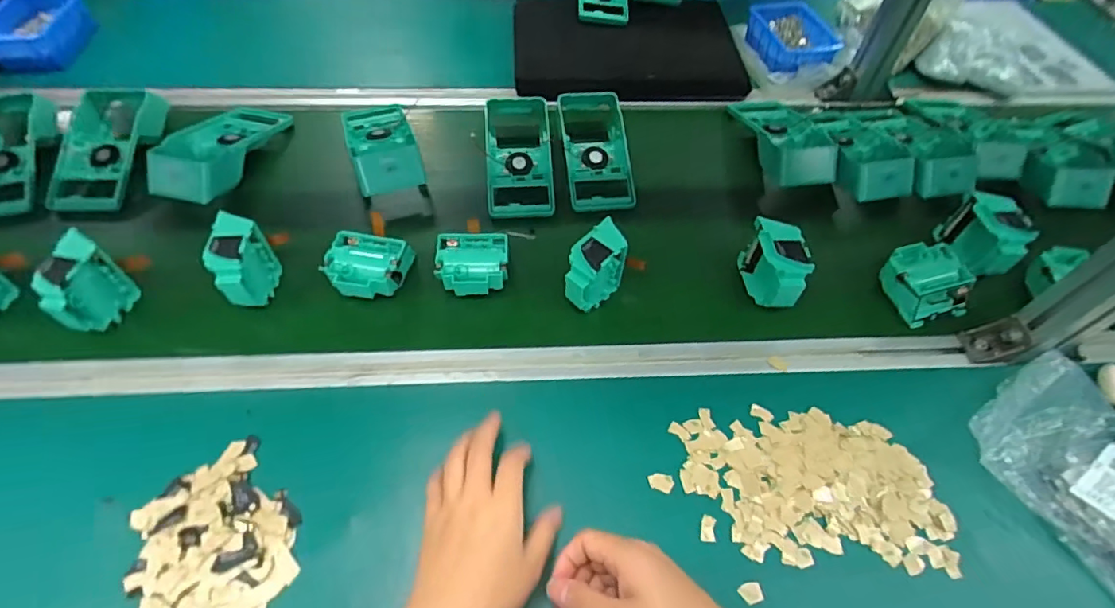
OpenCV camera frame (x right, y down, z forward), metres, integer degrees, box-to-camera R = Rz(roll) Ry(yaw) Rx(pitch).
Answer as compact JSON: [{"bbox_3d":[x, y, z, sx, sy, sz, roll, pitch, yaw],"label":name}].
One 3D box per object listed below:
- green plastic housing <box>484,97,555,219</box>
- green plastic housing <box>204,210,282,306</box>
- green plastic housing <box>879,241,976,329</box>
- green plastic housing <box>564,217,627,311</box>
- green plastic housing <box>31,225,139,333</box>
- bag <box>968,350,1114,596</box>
[{"bbox_3d":[-0.049,-0.186,0.677,0.087,0.046,0.178,-3,59,-3],"label":"green plastic housing"},{"bbox_3d":[-0.313,-0.035,0.540,0.035,0.078,0.077,-2,57,-4],"label":"green plastic housing"},{"bbox_3d":[0.388,-0.024,0.565,0.064,0.039,0.077,-13,59,-11],"label":"green plastic housing"},{"bbox_3d":[0.038,-0.035,0.555,0.041,0.073,0.073,38,63,20],"label":"green plastic housing"},{"bbox_3d":[-0.453,-0.017,0.516,0.041,0.088,0.077,5,38,12],"label":"green plastic housing"},{"bbox_3d":[0.471,0.155,0.453,0.136,0.037,0.216,-25,62,-18],"label":"bag"}]

